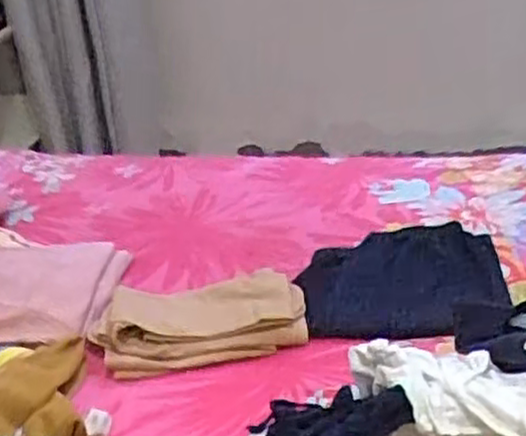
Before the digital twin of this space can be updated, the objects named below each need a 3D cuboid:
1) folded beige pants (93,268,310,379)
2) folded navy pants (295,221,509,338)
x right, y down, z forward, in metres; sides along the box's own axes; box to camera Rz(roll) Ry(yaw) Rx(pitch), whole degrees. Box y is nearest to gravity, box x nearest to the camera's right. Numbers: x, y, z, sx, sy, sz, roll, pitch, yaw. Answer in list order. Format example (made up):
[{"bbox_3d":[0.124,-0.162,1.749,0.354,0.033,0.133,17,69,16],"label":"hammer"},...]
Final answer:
[{"bbox_3d":[-0.084,0.128,1.018,0.272,0.045,0.145,-9,27,-7],"label":"folded beige pants"},{"bbox_3d":[0.188,0.087,1.078,0.277,0.064,0.192,-7,27,-4],"label":"folded navy pants"}]

